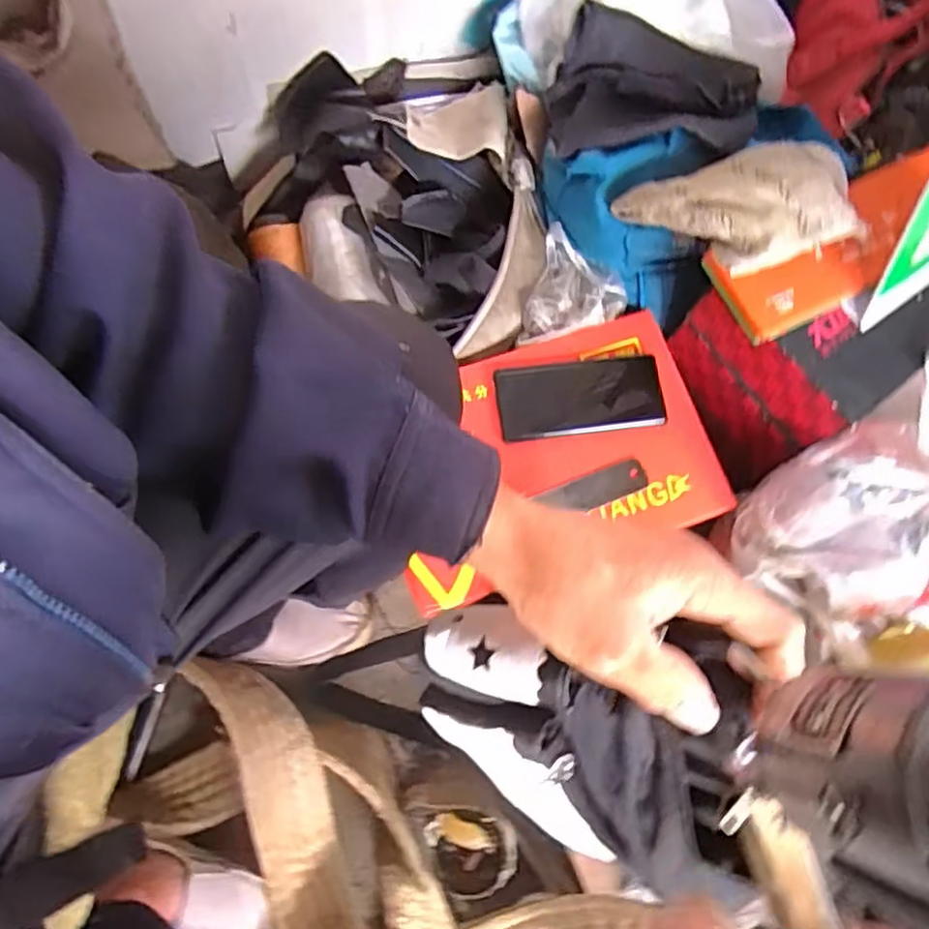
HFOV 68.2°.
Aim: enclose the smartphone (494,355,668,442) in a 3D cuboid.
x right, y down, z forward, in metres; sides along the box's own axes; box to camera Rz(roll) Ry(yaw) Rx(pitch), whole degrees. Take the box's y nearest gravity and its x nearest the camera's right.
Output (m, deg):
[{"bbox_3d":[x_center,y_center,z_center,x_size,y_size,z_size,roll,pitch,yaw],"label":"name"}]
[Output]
[{"bbox_3d":[0.112,-0.065,0.661,0.157,0.006,0.072,-7,76,-4],"label":"smartphone"}]

